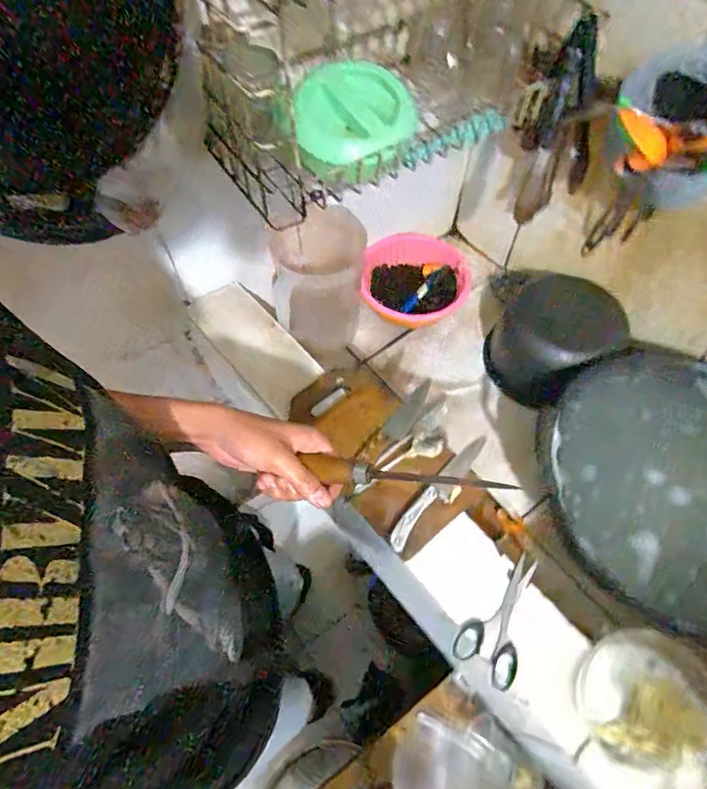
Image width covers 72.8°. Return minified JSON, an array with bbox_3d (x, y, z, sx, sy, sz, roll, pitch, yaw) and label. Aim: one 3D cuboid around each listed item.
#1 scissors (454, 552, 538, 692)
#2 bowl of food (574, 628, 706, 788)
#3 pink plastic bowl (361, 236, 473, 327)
[{"bbox_3d":[0.186,0.270,0.592,0.077,0.020,0.154,26,63,16],"label":"scissors"},{"bbox_3d":[0.331,0.339,0.530,0.141,0.045,0.138,0,59,0],"label":"bowl of food"},{"bbox_3d":[0.123,-0.233,1.026,0.217,0.086,0.217,0,59,0],"label":"pink plastic bowl"}]

